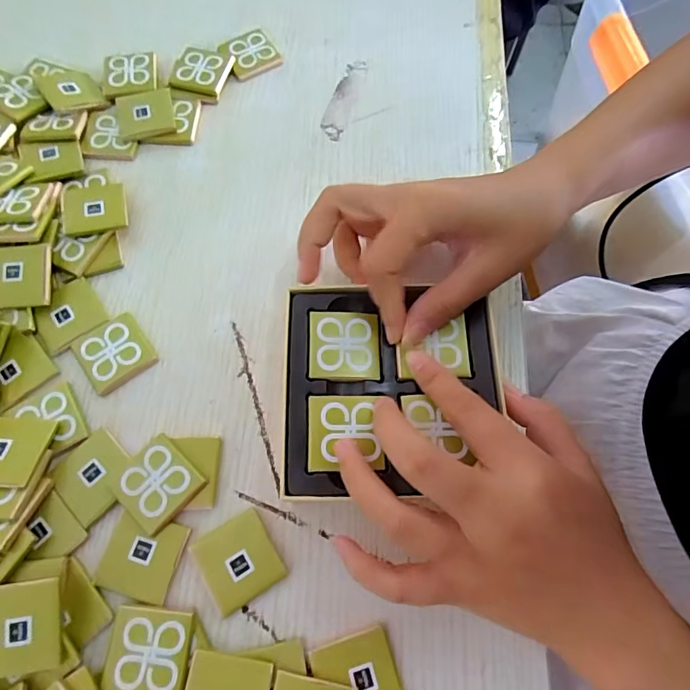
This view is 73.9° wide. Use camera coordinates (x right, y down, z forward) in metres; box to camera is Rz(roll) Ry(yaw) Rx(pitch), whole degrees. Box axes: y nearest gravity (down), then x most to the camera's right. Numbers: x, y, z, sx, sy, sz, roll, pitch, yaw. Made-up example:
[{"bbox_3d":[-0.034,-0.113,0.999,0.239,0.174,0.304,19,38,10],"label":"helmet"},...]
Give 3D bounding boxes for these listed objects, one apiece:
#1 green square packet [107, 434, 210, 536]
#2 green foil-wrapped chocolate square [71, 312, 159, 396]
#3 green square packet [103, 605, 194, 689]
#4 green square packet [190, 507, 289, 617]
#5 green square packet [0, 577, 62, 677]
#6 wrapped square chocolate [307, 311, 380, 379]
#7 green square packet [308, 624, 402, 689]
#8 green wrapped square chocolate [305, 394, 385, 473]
[{"bbox_3d":[-0.095,0.069,0.231,0.037,0.008,0.036,41,74,12],"label":"green square packet"},{"bbox_3d":[-0.130,0.004,0.257,0.036,0.004,0.038,-35,75,-13],"label":"green foil-wrapped chocolate square"},{"bbox_3d":[-0.088,0.138,0.205,0.036,0.005,0.035,6,70,0],"label":"green square packet"},{"bbox_3d":[-0.052,0.104,0.222,0.035,0.004,0.036,-31,74,-12],"label":"green square packet"},{"bbox_3d":[-0.143,0.123,0.200,0.034,0.005,0.035,-8,72,-7],"label":"green square packet"},{"bbox_3d":[0.000,-0.001,0.229,0.035,0.004,0.035,0,70,-2],"label":"wrapped square chocolate"},{"bbox_3d":[0.006,0.150,0.203,0.035,0.004,0.036,-16,71,-7],"label":"green square packet"},{"bbox_3d":[0.000,0.041,0.216,0.034,0.004,0.035,-2,70,-2],"label":"green wrapped square chocolate"}]

